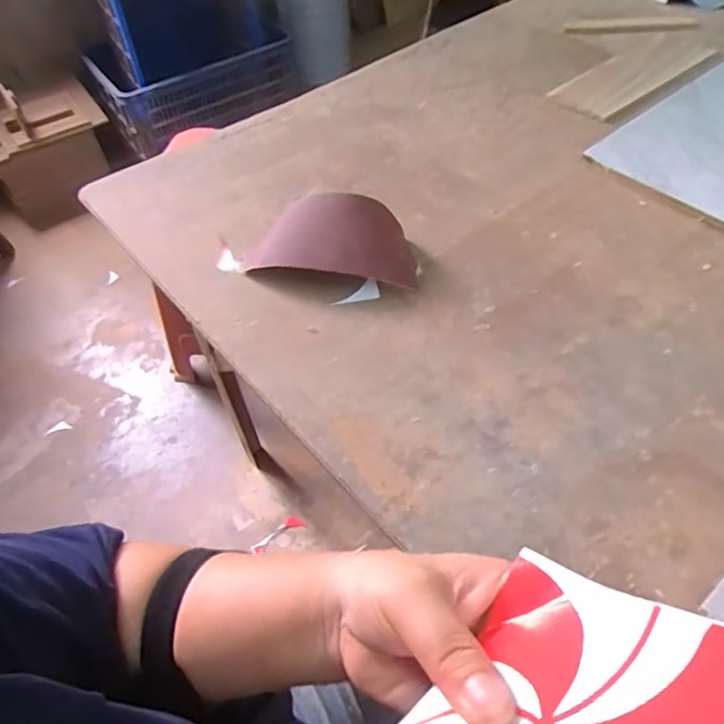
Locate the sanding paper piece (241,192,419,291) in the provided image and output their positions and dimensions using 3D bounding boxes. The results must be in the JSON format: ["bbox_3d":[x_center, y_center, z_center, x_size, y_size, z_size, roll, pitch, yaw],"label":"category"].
[{"bbox_3d":[-0.033,-0.136,0.663,0.190,0.067,0.081,5,50,8],"label":"sanding paper piece"}]

